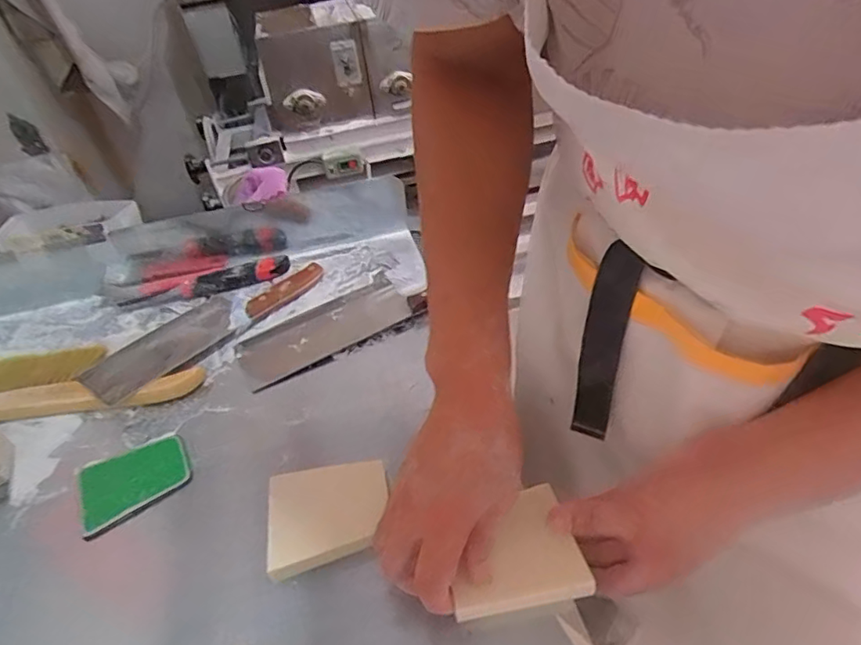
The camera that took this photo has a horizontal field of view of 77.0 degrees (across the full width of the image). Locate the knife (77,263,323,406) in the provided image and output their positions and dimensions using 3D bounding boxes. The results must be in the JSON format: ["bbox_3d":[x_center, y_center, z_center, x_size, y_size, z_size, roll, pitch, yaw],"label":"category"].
[{"bbox_3d":[-0.272,-0.001,0.668,0.093,0.022,0.288,25,49,31],"label":"knife"}]

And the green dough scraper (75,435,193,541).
[{"bbox_3d":[-0.281,0.148,0.513,0.096,0.006,0.082,-25,44,-21],"label":"green dough scraper"}]

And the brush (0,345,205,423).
[{"bbox_3d":[-0.421,0.063,0.612,0.318,0.029,0.105,-8,40,-2],"label":"brush"}]

